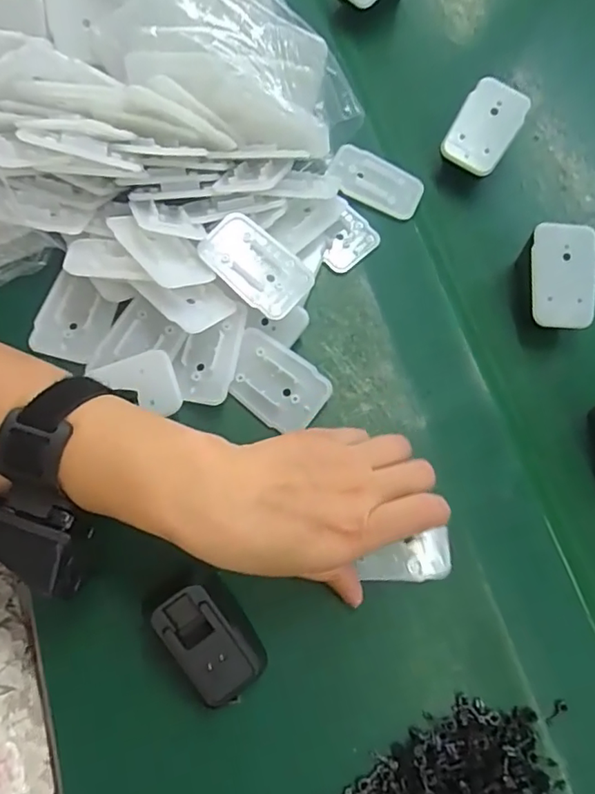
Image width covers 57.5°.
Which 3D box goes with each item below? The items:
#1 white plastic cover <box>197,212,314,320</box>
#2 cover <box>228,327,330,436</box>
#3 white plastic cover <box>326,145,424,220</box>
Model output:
[{"bbox_3d":[-0.025,-0.083,0.341,0.070,0.006,0.042,41,78,0],"label":"white plastic cover"},{"bbox_3d":[-0.015,-0.008,0.340,0.064,0.013,0.044,38,74,6],"label":"cover"},{"bbox_3d":[0.057,-0.157,0.397,0.069,0.012,0.045,21,78,0],"label":"white plastic cover"}]

